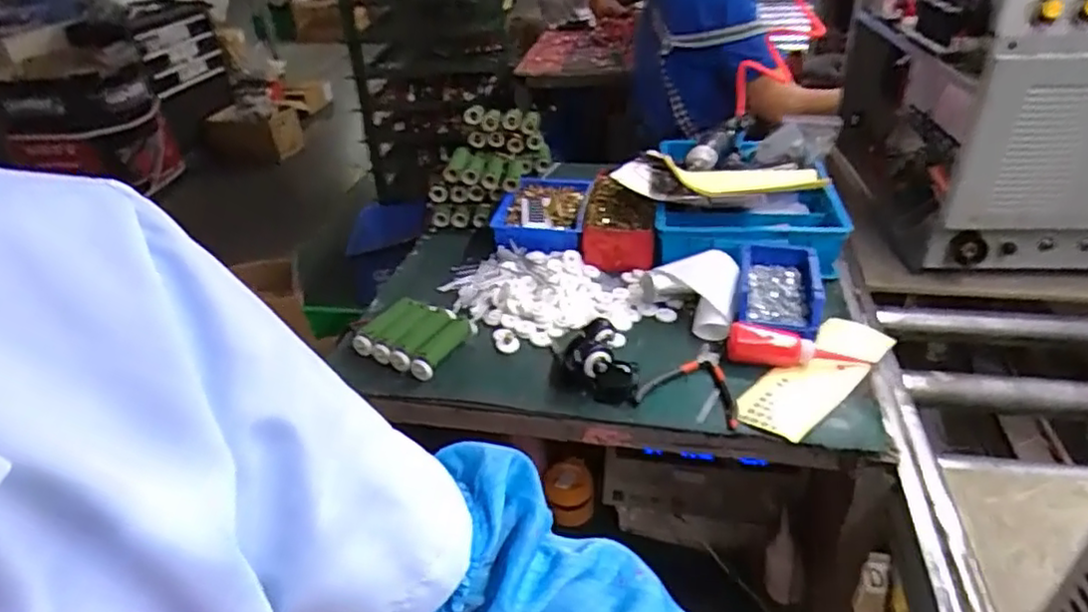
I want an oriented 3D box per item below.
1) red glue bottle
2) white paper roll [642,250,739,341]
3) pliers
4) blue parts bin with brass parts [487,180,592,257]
[{"bbox_3d":[0.316,0.052,0.826,0.170,0.037,0.045,3,34,10],"label":"red glue bottle"},{"bbox_3d":[0.227,-0.026,0.923,0.124,0.063,0.145,-24,39,-28],"label":"white paper roll"},{"bbox_3d":[0.185,0.087,0.803,0.113,0.009,0.143,11,36,20],"label":"pliers"},{"bbox_3d":[-0.001,-0.154,1.117,0.147,0.051,0.215,3,34,9],"label":"blue parts bin with brass parts"}]

